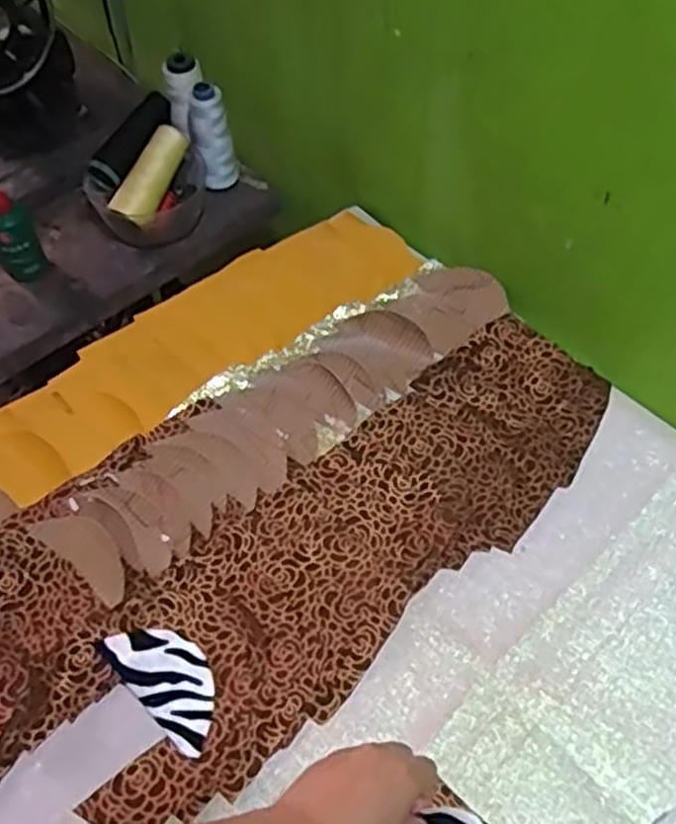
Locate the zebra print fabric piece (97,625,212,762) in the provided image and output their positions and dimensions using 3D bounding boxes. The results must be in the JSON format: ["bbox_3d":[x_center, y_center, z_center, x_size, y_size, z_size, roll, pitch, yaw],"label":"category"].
[{"bbox_3d":[-0.119,0.186,0.543,0.102,0.004,0.051,39,65,23],"label":"zebra print fabric piece"}]

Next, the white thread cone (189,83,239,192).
[{"bbox_3d":[-0.132,-0.282,0.818,0.044,0.127,0.050,-10,57,-6],"label":"white thread cone"}]

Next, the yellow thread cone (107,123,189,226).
[{"bbox_3d":[-0.188,-0.237,0.784,0.043,0.036,0.112,23,77,15],"label":"yellow thread cone"}]

